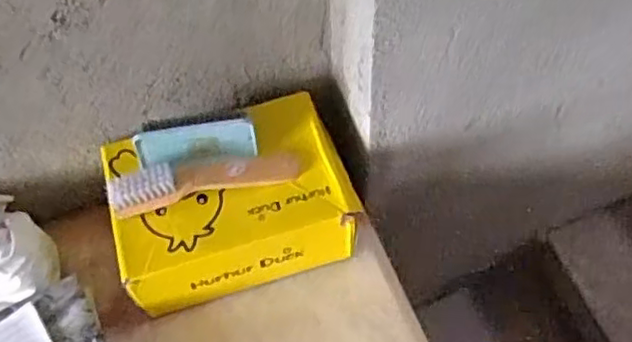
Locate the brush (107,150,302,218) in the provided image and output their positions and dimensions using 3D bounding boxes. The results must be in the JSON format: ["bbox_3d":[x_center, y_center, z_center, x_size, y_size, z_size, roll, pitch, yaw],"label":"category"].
[{"bbox_3d":[-0.121,0.004,0.717,0.204,0.035,0.043,-12,56,-5],"label":"brush"}]

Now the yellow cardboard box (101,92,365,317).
[{"bbox_3d":[-0.099,0.026,0.754,0.257,0.110,0.189,-17,57,-8],"label":"yellow cardboard box"}]

